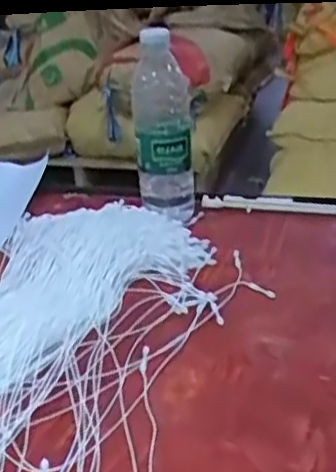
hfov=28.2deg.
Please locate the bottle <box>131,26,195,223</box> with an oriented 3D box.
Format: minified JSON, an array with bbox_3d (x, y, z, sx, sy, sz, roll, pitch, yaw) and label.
[{"bbox_3d":[-0.006,-0.119,0.765,0.064,0.216,0.056,-5,27,-1],"label":"bottle"}]

